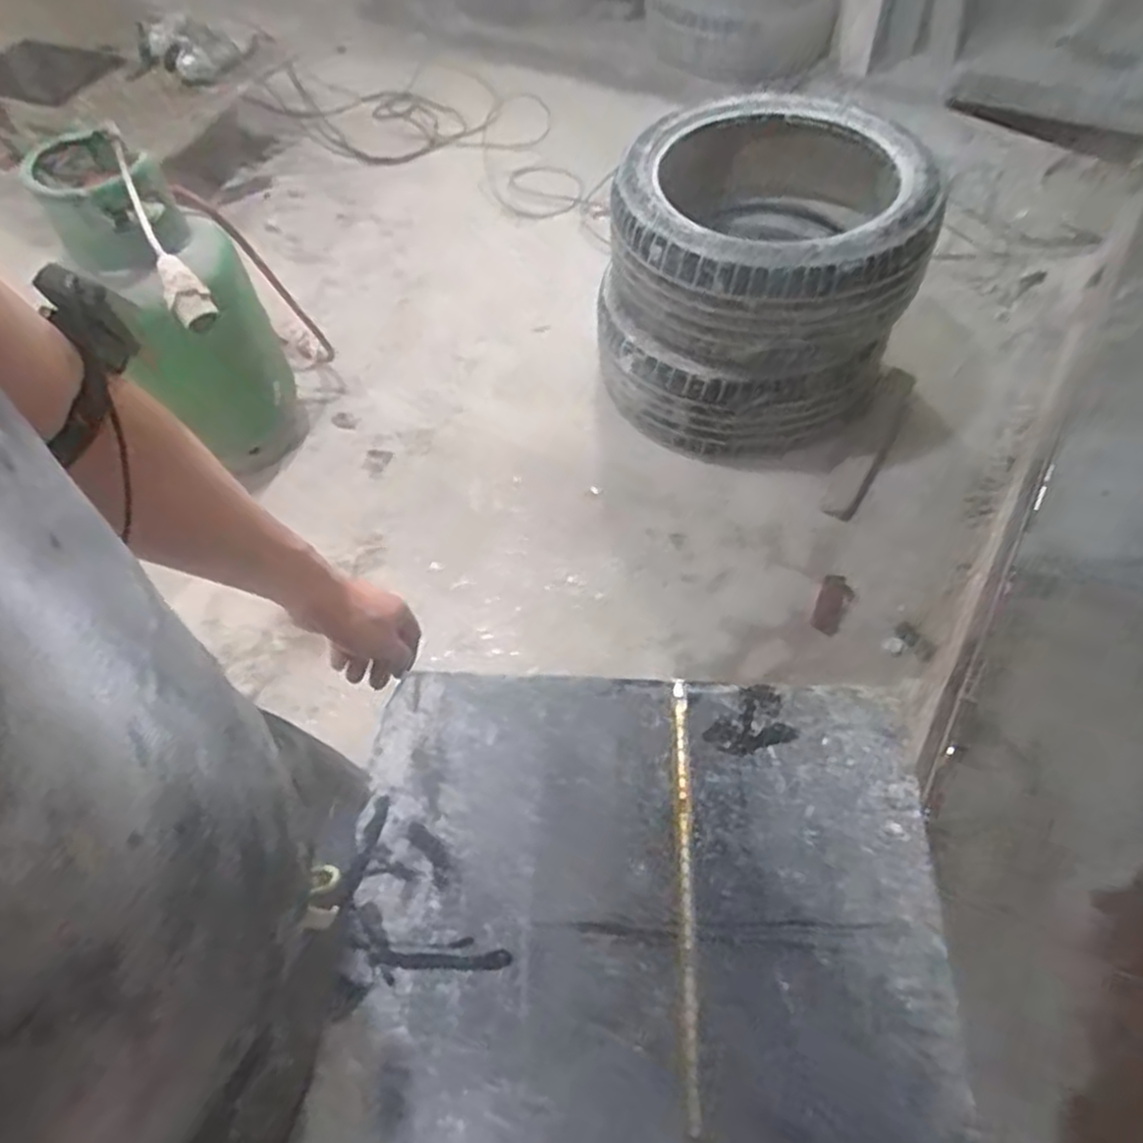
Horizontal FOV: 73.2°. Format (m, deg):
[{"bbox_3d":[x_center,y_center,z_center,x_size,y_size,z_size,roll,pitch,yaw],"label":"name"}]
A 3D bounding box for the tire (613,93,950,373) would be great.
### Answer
[{"bbox_3d":[0.405,-0.722,1.610,0.607,0.257,0.635,9,57,10],"label":"tire"}]

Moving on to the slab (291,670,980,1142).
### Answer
[{"bbox_3d":[0.040,0.262,0.502,0.399,0.013,0.411,1,57,4],"label":"slab"}]

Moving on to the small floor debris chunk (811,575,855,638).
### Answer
[{"bbox_3d":[0.513,0.066,1.508,0.059,0.032,0.130,19,60,15],"label":"small floor debris chunk"}]

